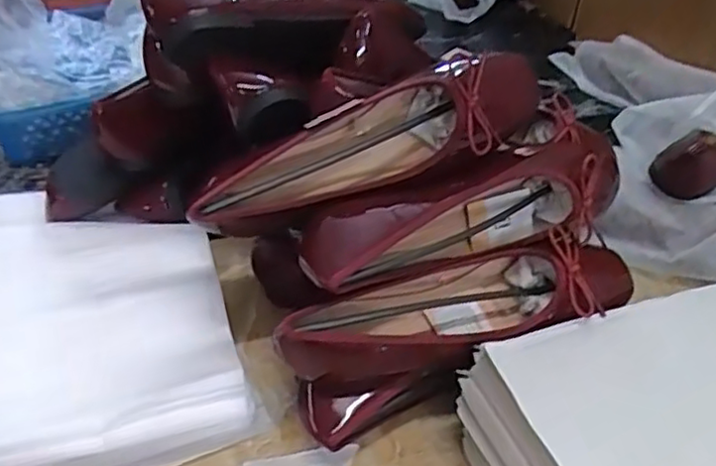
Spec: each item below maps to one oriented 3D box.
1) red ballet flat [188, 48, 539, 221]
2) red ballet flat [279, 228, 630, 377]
[{"bbox_3d":[0.011,-0.061,0.466,0.262,0.065,0.055,-22,45,-8],"label":"red ballet flat"},{"bbox_3d":[0.077,0.054,0.467,0.267,0.063,0.072,-8,42,-16],"label":"red ballet flat"}]

